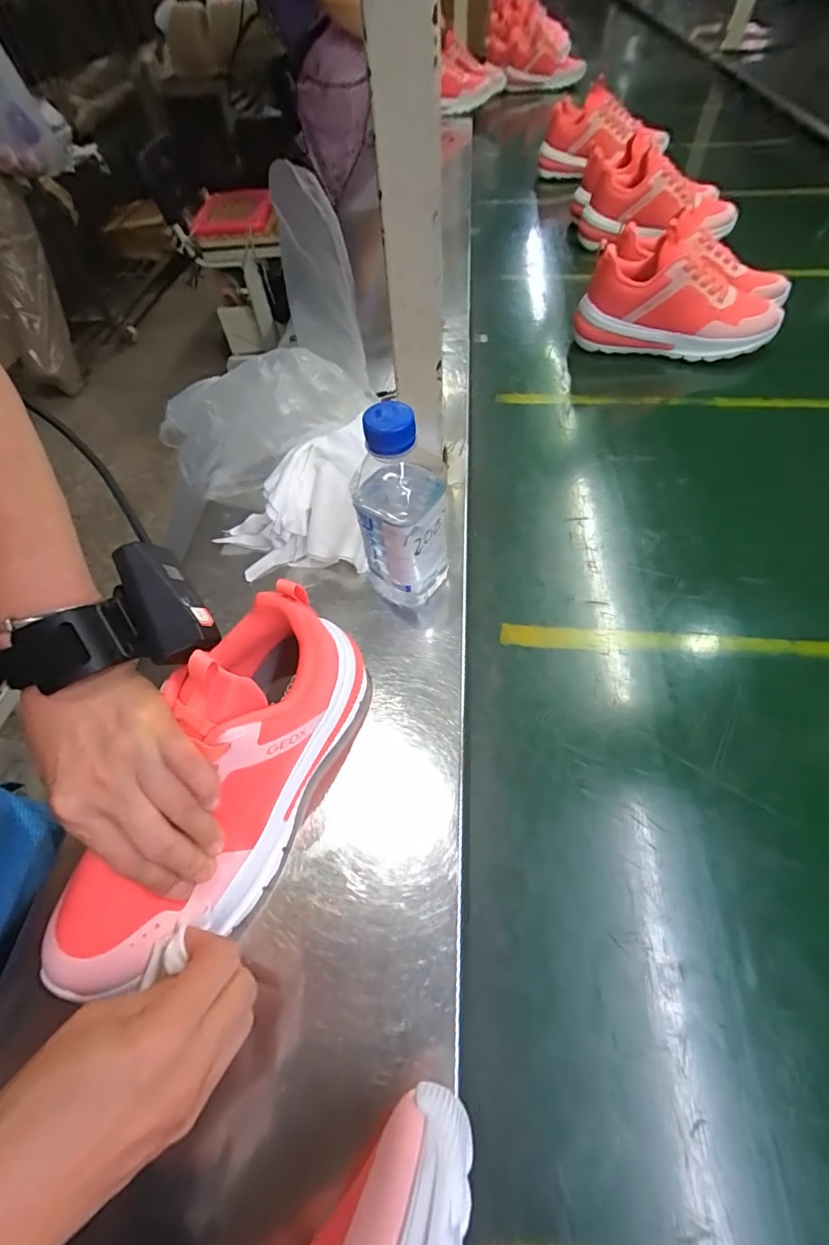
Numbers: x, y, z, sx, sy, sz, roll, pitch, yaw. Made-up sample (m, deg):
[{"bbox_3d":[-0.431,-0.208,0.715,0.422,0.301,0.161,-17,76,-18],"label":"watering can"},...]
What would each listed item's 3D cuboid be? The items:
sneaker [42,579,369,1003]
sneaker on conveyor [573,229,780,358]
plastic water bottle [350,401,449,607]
[{"bbox_3d":[-0.115,0.090,0.280,0.082,0.114,0.228,22,60,17],"label":"sneaker"},{"bbox_3d":[0.339,-0.405,0.618,0.242,0.116,0.081,9,57,9],"label":"sneaker on conveyor"},{"bbox_3d":[-0.009,-0.077,0.354,0.065,0.155,0.058,-2,56,2],"label":"plastic water bottle"}]

